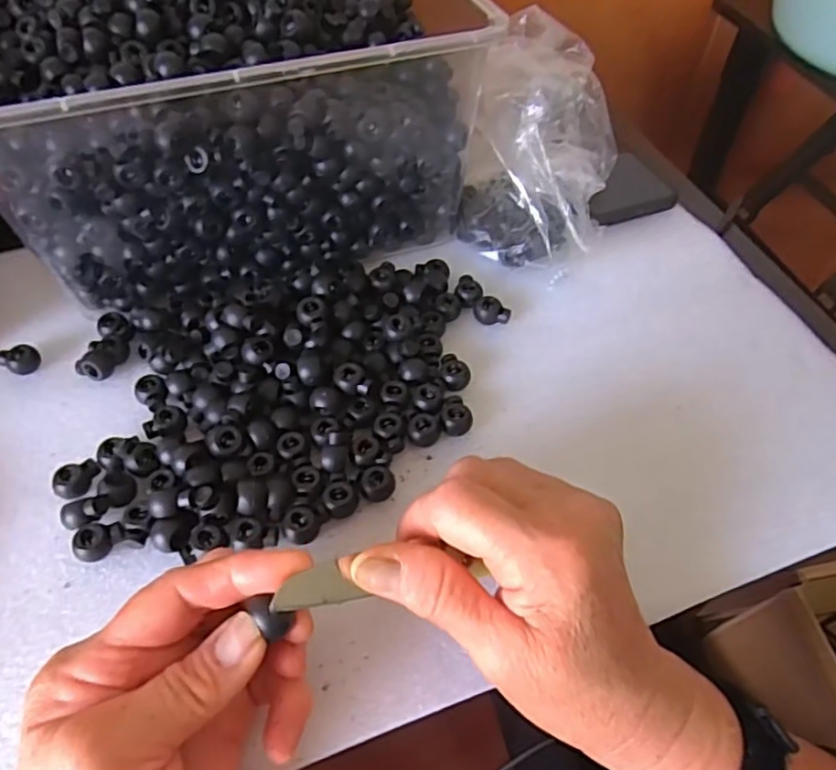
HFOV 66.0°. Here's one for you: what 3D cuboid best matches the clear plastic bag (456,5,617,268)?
[{"bbox_3d":[0.082,-0.151,0.424,0.101,0.097,0.121,7,52,4],"label":"clear plastic bag"}]

